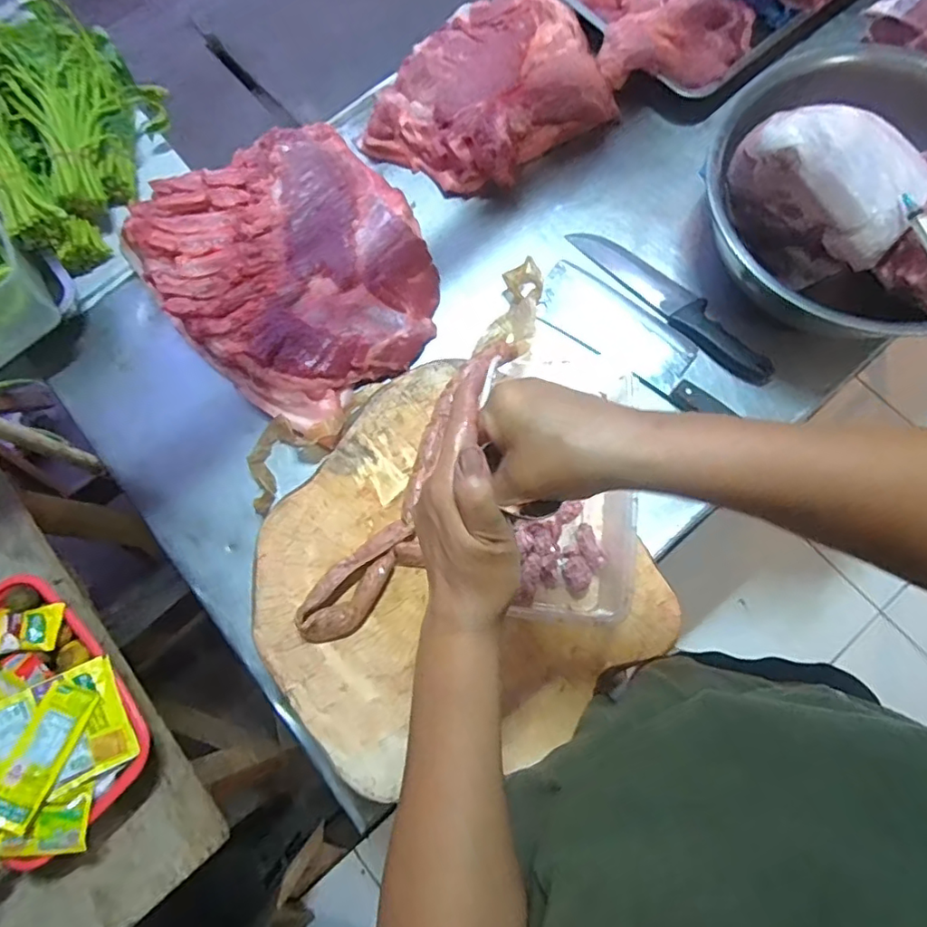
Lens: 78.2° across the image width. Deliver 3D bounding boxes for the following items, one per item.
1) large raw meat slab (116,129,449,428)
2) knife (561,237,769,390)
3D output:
[{"bbox_3d":[-0.221,-0.261,0.752,0.321,0.055,0.376,-40,78,-8],"label":"large raw meat slab"},{"bbox_3d":[0.274,-0.216,0.754,0.049,0.026,0.313,-41,78,-8],"label":"knife"}]

